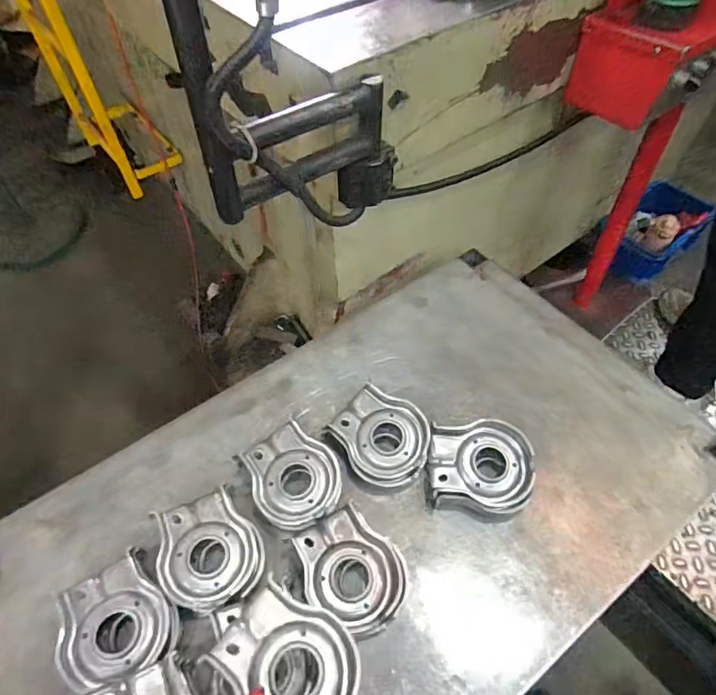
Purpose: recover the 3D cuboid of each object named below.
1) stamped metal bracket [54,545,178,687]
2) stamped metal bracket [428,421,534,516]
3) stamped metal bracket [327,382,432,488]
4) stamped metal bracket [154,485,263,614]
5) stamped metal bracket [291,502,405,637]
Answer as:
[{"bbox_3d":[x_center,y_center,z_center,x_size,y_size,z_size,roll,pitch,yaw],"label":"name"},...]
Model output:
[{"bbox_3d":[-0.256,0.286,0.515,0.105,0.030,0.114,-28,57,-17],"label":"stamped metal bracket"},{"bbox_3d":[0.153,0.150,0.605,0.127,0.045,0.106,-1,53,2],"label":"stamped metal bracket"},{"bbox_3d":[0.027,0.118,0.629,0.128,0.038,0.107,31,60,23],"label":"stamped metal bracket"},{"bbox_3d":[-0.169,0.226,0.550,0.107,0.025,0.127,-24,55,-14],"label":"stamped metal bracket"},{"bbox_3d":[-0.011,0.249,0.539,0.128,0.043,0.104,36,62,26],"label":"stamped metal bracket"}]

